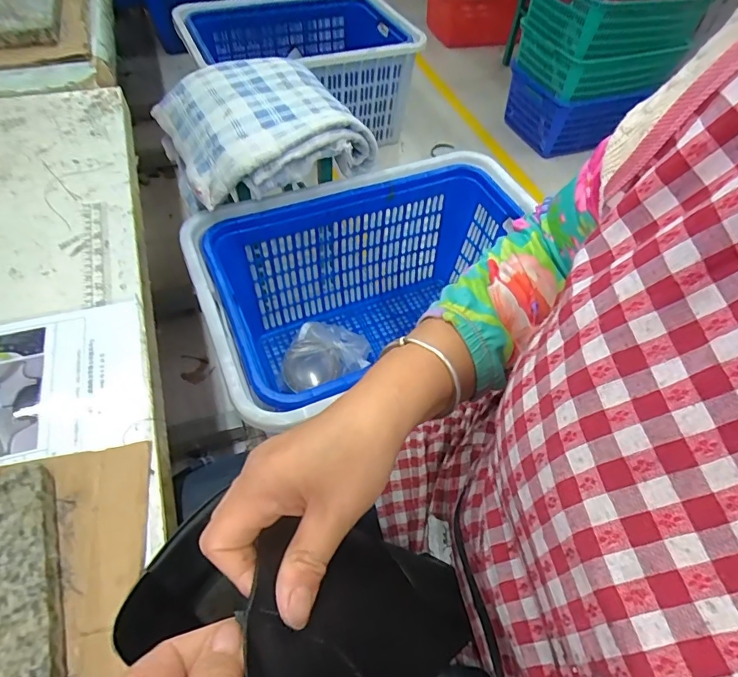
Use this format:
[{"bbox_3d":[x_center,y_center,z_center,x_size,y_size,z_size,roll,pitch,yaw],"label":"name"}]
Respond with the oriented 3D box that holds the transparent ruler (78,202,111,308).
[{"bbox_3d":[-0.288,-0.096,0.483,0.026,0.004,0.157,-15,56,-15],"label":"transparent ruler"}]

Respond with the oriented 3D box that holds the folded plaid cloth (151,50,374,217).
[{"bbox_3d":[-0.272,-0.513,1.122,0.433,0.143,0.394,-29,61,-22],"label":"folded plaid cloth"}]

